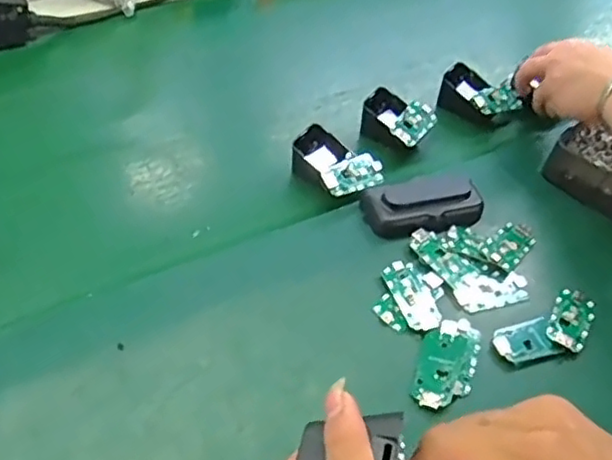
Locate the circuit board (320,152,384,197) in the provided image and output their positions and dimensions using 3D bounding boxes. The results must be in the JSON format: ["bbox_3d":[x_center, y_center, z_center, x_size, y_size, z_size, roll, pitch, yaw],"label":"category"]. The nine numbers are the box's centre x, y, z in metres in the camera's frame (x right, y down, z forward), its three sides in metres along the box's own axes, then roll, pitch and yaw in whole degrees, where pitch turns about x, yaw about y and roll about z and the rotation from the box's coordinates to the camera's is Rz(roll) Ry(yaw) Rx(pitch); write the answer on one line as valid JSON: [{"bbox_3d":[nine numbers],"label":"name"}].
[{"bbox_3d":[0.043,-0.051,0.580,0.058,0.009,0.035,-23,89,-26],"label":"circuit board"}]

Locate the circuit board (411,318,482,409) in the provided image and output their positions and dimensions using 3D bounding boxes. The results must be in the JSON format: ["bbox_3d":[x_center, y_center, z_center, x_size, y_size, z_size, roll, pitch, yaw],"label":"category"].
[{"bbox_3d":[0.107,0.100,0.480,0.042,0.006,0.076,18,50,9],"label":"circuit board"}]

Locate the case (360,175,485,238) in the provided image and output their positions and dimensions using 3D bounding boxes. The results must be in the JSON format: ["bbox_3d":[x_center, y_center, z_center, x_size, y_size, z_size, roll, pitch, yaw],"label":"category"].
[{"bbox_3d":[0.108,-0.026,0.568,0.109,0.024,0.054,-14,53,-17],"label":"case"}]

